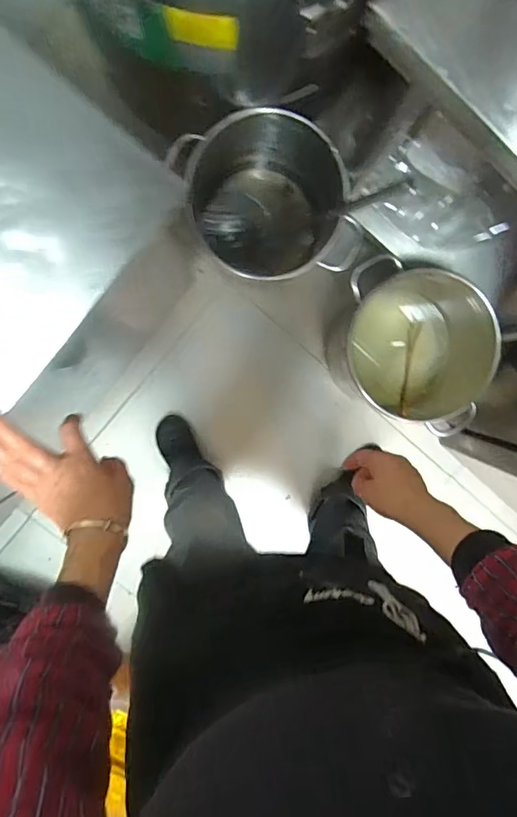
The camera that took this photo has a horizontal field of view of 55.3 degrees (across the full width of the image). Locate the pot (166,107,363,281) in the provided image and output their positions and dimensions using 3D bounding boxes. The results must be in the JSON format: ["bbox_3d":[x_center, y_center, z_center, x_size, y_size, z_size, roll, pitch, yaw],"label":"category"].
[{"bbox_3d":[0.020,-0.430,1.076,0.297,0.310,0.309,0,96,-4],"label":"pot"}]

